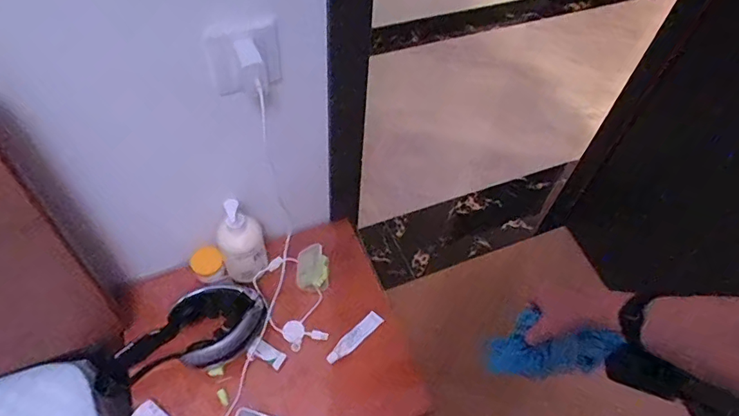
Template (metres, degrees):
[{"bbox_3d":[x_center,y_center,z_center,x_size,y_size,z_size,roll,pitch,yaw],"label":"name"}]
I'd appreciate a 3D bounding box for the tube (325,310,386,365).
[{"bbox_3d":[-0.026,0.231,0.869,0.029,0.015,0.120,40,61,22],"label":"tube"}]

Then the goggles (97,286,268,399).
[{"bbox_3d":[-0.315,0.215,0.822,0.286,0.086,0.121,-11,56,-11],"label":"goggles"}]

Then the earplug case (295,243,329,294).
[{"bbox_3d":[-0.107,0.113,0.917,0.060,0.021,0.086,0,55,-4],"label":"earplug case"}]

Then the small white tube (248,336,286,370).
[{"bbox_3d":[-0.174,0.248,0.835,0.060,0.010,0.030,26,57,14],"label":"small white tube"}]

